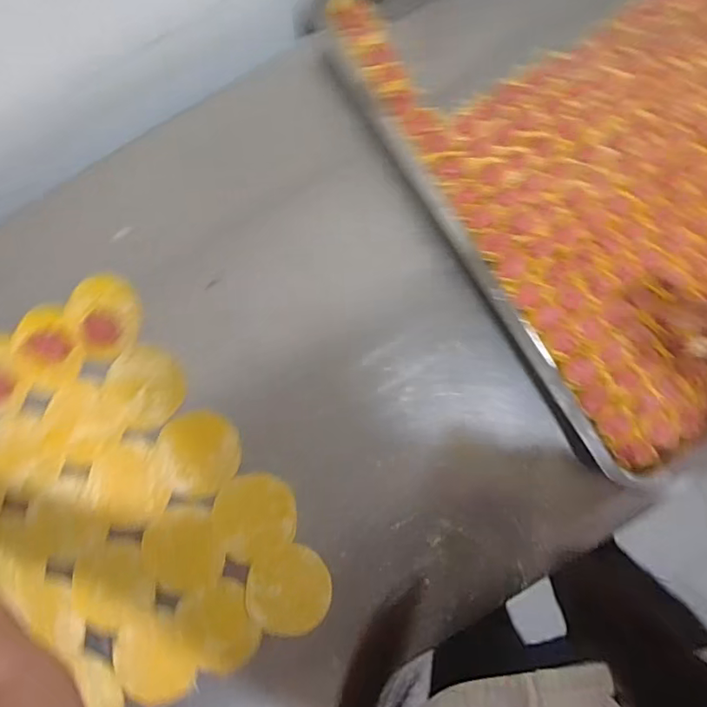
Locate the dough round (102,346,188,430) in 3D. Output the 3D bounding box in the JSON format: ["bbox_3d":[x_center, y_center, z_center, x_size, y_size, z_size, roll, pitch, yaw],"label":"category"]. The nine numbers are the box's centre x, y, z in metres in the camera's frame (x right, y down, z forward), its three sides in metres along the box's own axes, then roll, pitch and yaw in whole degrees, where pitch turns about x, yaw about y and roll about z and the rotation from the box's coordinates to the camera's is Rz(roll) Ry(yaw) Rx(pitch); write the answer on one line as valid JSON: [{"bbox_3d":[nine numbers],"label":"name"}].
[{"bbox_3d":[-0.212,0.034,0.568,0.074,0.006,0.081,0,83,3],"label":"dough round"}]

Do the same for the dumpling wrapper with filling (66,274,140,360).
[{"bbox_3d":[-0.257,-0.038,0.571,0.072,0.012,0.081,-28,83,-1],"label":"dumpling wrapper with filling"}]

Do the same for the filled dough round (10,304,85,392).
[{"bbox_3d":[-0.319,-0.006,0.571,0.070,0.010,0.080,-35,83,-2],"label":"filled dough round"}]

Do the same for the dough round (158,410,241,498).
[{"bbox_3d":[-0.155,0.101,0.556,0.080,0.004,0.082,0,83,3],"label":"dough round"}]

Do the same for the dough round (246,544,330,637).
[{"bbox_3d":[-0.063,0.231,0.539,0.081,0.005,0.084,0,83,3],"label":"dough round"}]

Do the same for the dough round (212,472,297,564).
[{"bbox_3d":[-0.098,0.160,0.548,0.080,0.004,0.077,0,83,3],"label":"dough round"}]

